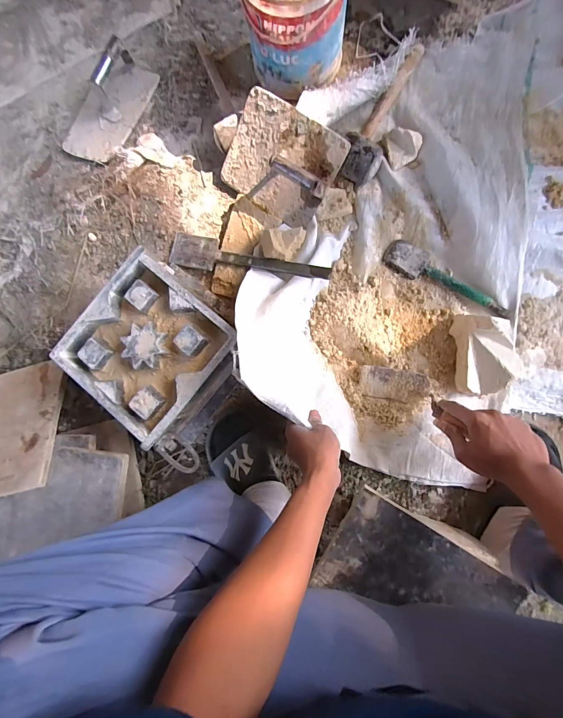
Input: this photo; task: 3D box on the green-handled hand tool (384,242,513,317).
[{"bbox_3d":[0.304,-0.146,0.619,0.239,0.022,0.056,34,89,9],"label":"green-handled hand tool"}]

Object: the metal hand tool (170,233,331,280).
[{"bbox_3d":[-0.066,-0.186,0.625,0.319,0.012,0.060,13,88,15],"label":"metal hand tool"}]

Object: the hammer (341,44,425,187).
[{"bbox_3d":[0.191,-0.470,0.625,0.062,0.053,0.284,21,86,8],"label":"hammer"}]

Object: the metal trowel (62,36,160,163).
[{"bbox_3d":[-0.370,-0.532,0.689,0.152,0.069,0.226,22,87,9],"label":"metal trowel"}]

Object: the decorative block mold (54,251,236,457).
[{"bbox_3d":[-0.217,-0.019,0.546,0.220,0.053,0.228,40,92,10],"label":"decorative block mold"}]

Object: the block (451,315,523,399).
[{"bbox_3d":[0.353,-0.008,0.554,0.104,0.078,0.131,1,84,7],"label":"block"}]

